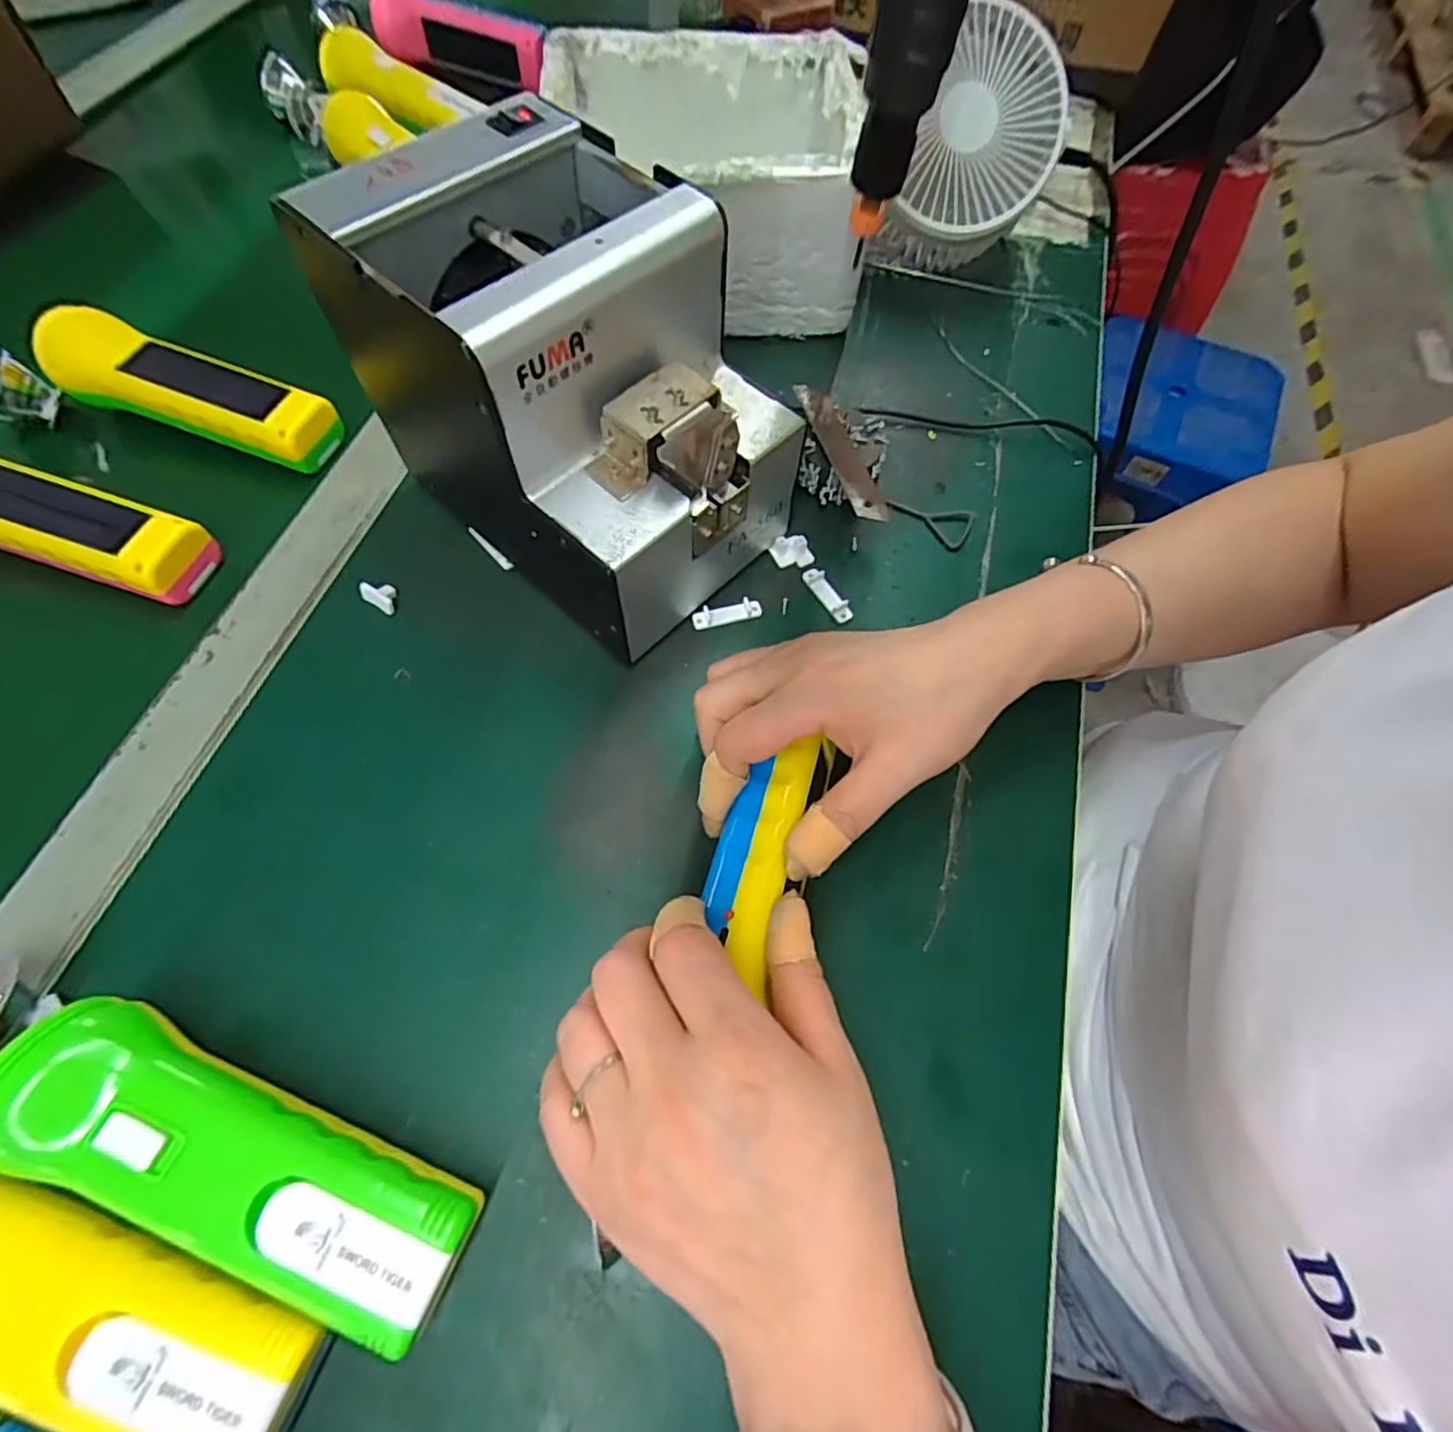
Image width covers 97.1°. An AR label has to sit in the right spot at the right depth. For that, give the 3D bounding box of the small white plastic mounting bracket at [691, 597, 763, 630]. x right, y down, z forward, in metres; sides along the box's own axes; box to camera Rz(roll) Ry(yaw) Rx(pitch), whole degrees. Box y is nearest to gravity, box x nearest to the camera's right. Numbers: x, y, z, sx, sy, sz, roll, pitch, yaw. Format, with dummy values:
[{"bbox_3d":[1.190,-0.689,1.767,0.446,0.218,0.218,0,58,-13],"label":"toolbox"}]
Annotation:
[{"bbox_3d":[0.000,-0.055,0.343,0.038,0.005,0.010,-12,67,-9],"label":"small white plastic mounting bracket"}]

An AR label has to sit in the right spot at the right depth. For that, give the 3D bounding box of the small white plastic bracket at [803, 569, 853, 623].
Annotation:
[{"bbox_3d":[0.055,-0.067,0.351,0.010,0.006,0.038,-27,70,-15],"label":"small white plastic bracket"}]

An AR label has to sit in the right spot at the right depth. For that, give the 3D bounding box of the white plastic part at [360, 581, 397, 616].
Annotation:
[{"bbox_3d":[-0.179,-0.063,0.333,0.019,0.009,0.013,29,67,9],"label":"white plastic part"}]

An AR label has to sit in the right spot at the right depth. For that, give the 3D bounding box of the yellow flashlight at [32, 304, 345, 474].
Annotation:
[{"bbox_3d":[-0.305,-0.188,0.365,0.152,0.042,0.041,17,66,4],"label":"yellow flashlight"}]

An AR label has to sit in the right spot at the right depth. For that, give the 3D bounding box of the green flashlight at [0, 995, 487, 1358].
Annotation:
[{"bbox_3d":[-0.161,0.149,0.213,0.157,0.044,0.044,24,66,7],"label":"green flashlight"}]

